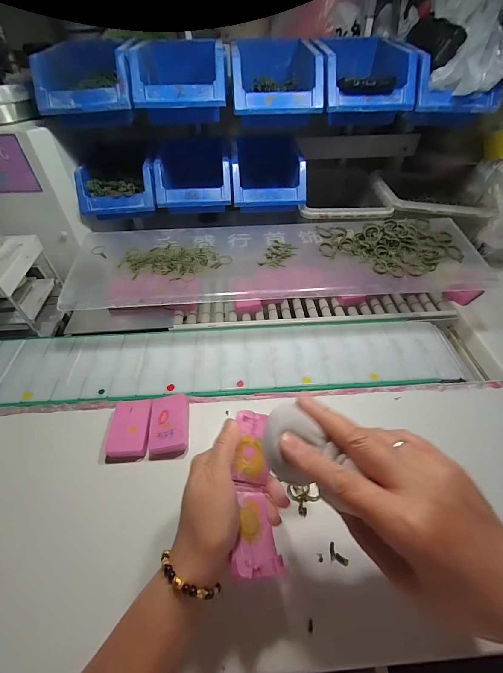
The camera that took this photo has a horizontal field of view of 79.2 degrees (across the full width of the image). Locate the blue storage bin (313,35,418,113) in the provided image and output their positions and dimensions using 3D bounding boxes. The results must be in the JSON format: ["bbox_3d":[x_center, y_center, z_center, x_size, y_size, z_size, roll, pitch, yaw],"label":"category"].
[{"bbox_3d":[0.167,-0.405,0.470,0.127,0.062,0.195,1,48,2],"label":"blue storage bin"}]

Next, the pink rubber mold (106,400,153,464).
[{"bbox_3d":[-0.148,0.113,0.375,0.048,0.015,0.073,-4,48,-3],"label":"pink rubber mold"}]

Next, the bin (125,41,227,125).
[{"bbox_3d":[-0.102,-0.384,0.453,0.122,0.070,0.186,-4,49,-3],"label":"bin"}]

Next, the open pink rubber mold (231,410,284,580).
[{"bbox_3d":[0.002,0.134,0.273,0.035,0.043,0.127,-3,59,-2],"label":"open pink rubber mold"}]

